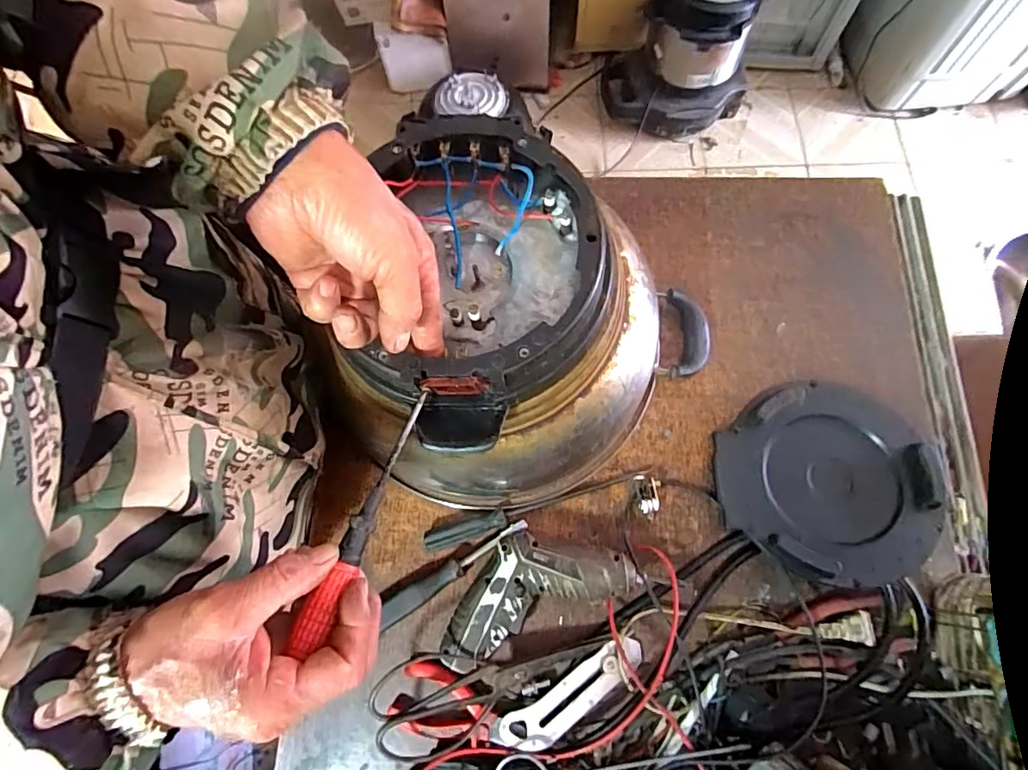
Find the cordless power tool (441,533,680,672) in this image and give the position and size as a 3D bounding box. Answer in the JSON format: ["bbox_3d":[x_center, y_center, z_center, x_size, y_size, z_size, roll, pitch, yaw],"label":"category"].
[{"bbox_3d":[0.023,0.177,0.466,0.196,0.040,0.092,-18,74,-7],"label":"cordless power tool"}]

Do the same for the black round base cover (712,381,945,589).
[{"bbox_3d":[0.291,0.088,0.487,0.193,0.027,0.178,5,72,0],"label":"black round base cover"}]

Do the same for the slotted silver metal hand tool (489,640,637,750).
[{"bbox_3d":[0.049,0.268,0.445,0.141,0.015,0.035,-29,75,-10],"label":"slotted silver metal hand tool"}]

